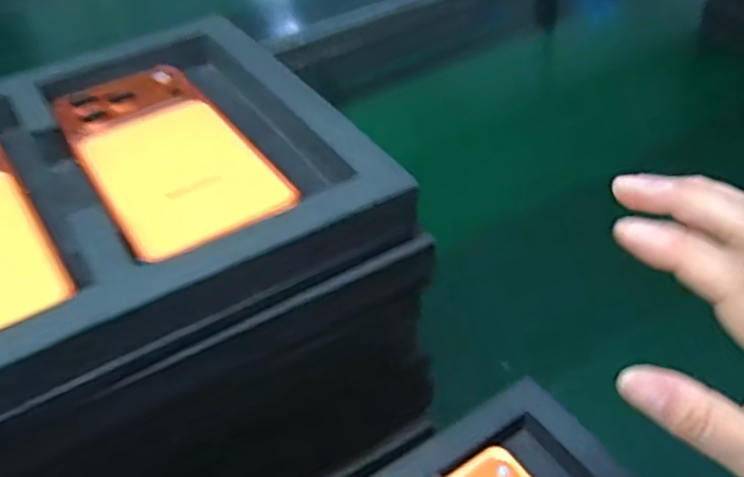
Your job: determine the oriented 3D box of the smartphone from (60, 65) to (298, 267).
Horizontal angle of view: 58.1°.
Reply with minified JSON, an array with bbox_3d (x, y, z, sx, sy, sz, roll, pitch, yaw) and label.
[{"bbox_3d":[-0.105,-0.043,0.340,0.075,0.014,0.155,-26,46,-22],"label":"smartphone"}]

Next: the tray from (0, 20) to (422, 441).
[{"bbox_3d":[-0.222,0.015,0.282,0.450,0.038,0.255,-24,45,-21],"label":"tray"}]

